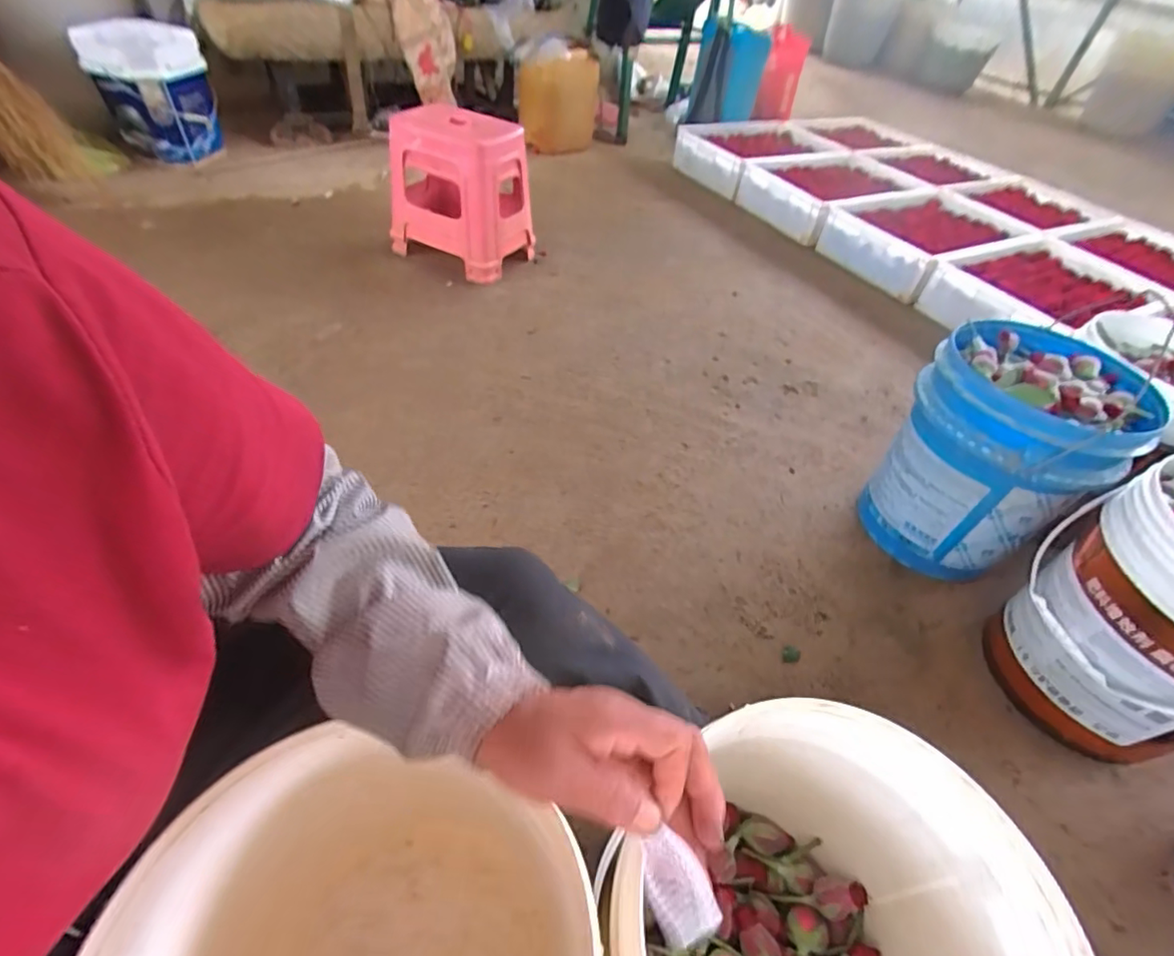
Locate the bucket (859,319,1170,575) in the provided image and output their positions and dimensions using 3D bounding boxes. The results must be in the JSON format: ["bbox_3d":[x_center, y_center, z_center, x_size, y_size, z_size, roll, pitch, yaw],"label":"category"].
[{"bbox_3d":[0.696,-0.035,0.970,0.289,0.371,0.284,4,47,-4],"label":"bucket"}]

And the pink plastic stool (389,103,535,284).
[{"bbox_3d":[-0.360,-0.795,1.530,0.357,0.340,0.286,30,51,19],"label":"pink plastic stool"}]

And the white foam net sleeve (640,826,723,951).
[{"bbox_3d":[0.046,0.201,0.272,0.030,0.015,0.044,-33,52,7],"label":"white foam net sleeve"}]

